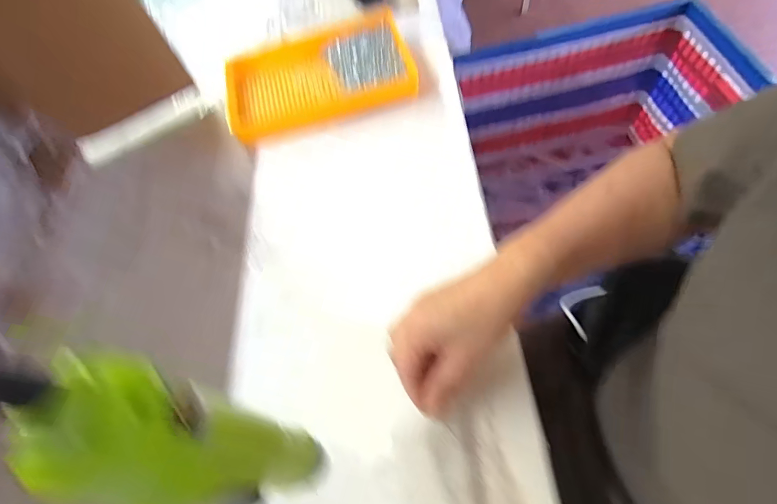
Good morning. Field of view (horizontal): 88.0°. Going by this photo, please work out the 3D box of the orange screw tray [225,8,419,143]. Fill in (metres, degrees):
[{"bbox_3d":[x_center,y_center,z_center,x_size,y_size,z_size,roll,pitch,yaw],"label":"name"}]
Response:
[{"bbox_3d":[-0.095,-0.238,0.550,0.255,0.035,0.167,-22,61,-4],"label":"orange screw tray"}]

